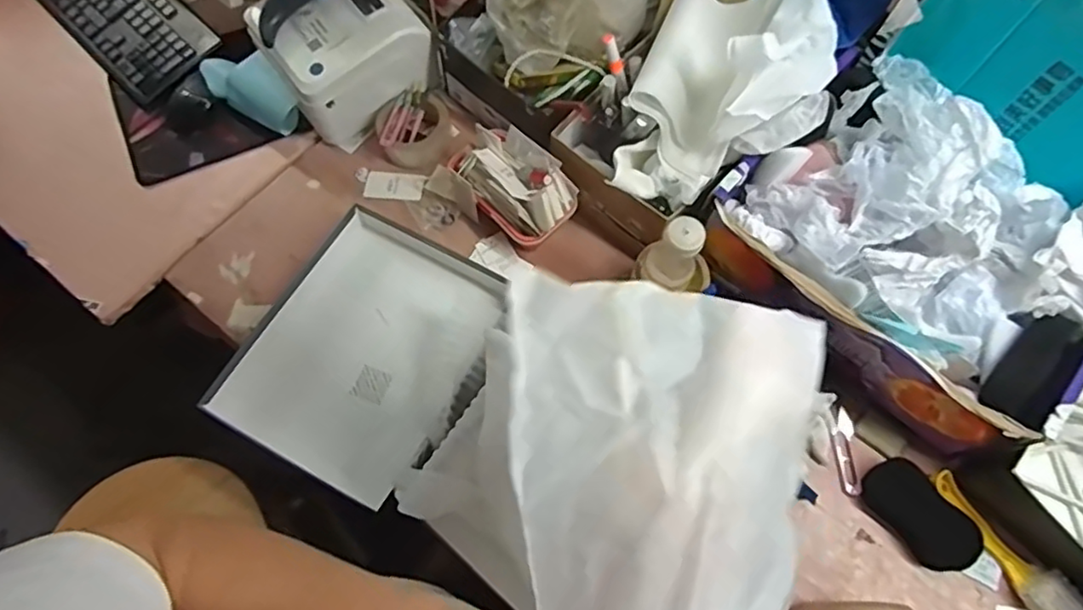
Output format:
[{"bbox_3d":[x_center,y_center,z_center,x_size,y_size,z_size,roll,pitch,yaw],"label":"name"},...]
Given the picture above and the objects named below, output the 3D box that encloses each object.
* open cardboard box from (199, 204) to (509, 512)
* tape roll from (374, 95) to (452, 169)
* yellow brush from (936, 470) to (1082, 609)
[{"bbox_3d":[-0.205,0.052,0.736,0.251,0.059,0.306,27,71,9],"label":"open cardboard box"},{"bbox_3d":[-0.176,-0.242,0.868,0.101,0.052,0.090,-25,71,-10],"label":"tape roll"},{"bbox_3d":[0.512,0.279,0.664,0.051,0.032,0.226,-33,73,-12],"label":"yellow brush"}]

